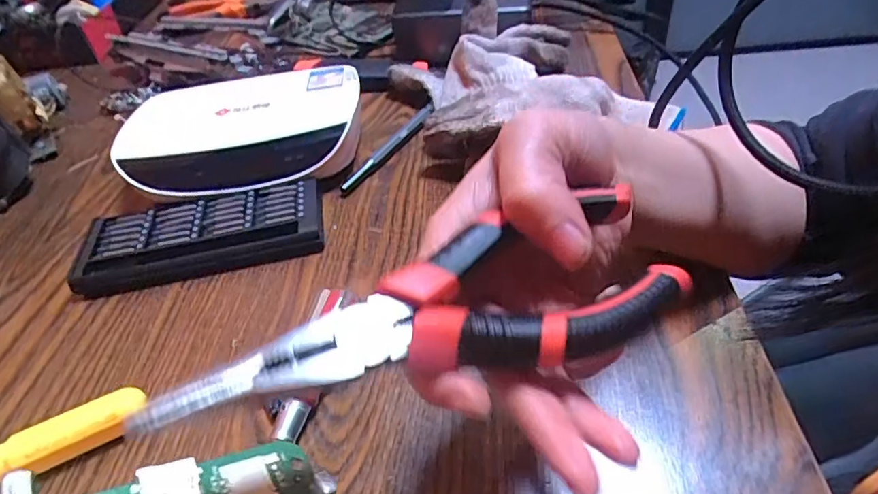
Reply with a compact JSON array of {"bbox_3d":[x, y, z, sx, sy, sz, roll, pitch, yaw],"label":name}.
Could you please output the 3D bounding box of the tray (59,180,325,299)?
[{"bbox_3d":[-0.158,-0.008,0.355,0.155,0.021,0.063,-10,44,-5],"label":"tray"}]

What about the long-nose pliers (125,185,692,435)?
[{"bbox_3d":[0.002,0.027,0.154,0.153,0.018,0.049,-24,75,-20],"label":"long-nose pliers"}]

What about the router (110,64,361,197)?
[{"bbox_3d":[-0.150,-0.093,0.418,0.179,0.036,0.131,-9,44,-4],"label":"router"}]

